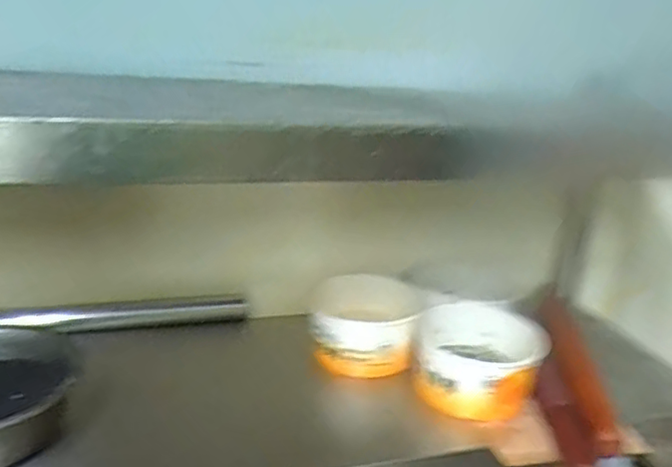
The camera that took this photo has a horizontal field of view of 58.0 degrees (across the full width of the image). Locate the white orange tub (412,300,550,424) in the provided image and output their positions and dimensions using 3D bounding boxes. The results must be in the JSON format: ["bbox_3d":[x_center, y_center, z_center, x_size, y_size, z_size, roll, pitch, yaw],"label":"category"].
[{"bbox_3d":[0.148,0.135,0.644,0.128,0.068,0.127,4,19,0],"label":"white orange tub"}]

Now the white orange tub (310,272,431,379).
[{"bbox_3d":[0.026,0.104,0.712,0.110,0.064,0.136,2,20,-5],"label":"white orange tub"}]

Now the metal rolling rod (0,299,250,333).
[{"bbox_3d":[-0.319,0.101,0.704,0.428,0.027,0.029,-2,20,-17],"label":"metal rolling rod"}]

